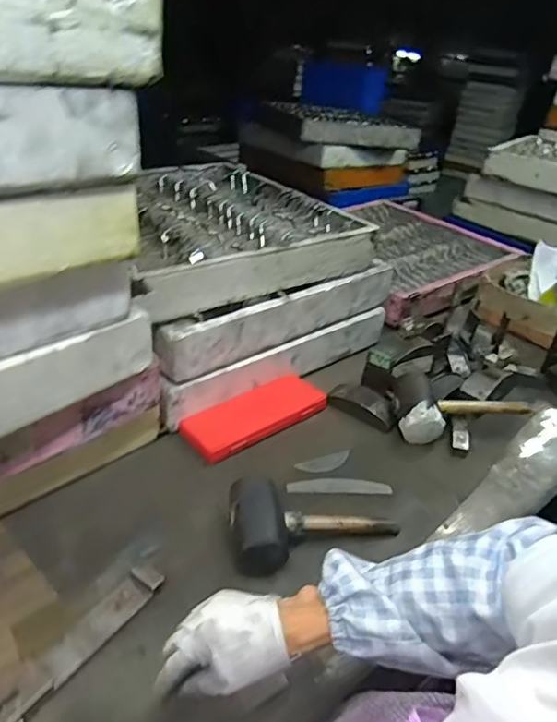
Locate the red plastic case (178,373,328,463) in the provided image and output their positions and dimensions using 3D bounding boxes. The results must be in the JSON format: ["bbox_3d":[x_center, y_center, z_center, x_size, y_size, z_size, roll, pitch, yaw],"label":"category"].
[{"bbox_3d":[-0.036,0.090,0.895,0.252,0.025,0.104,-20,40,-38],"label":"red plastic case"}]

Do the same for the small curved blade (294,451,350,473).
[{"bbox_3d":[0.073,0.161,0.825,0.089,0.004,0.026,-12,51,-16],"label":"small curved blade"}]

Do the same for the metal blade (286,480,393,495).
[{"bbox_3d":[0.092,0.191,0.796,0.157,0.006,0.023,2,47,-5],"label":"metal blade"}]

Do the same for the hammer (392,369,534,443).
[{"bbox_3d":[0.309,0.072,0.936,0.232,0.074,0.129,-7,34,-23],"label":"hammer"}]

